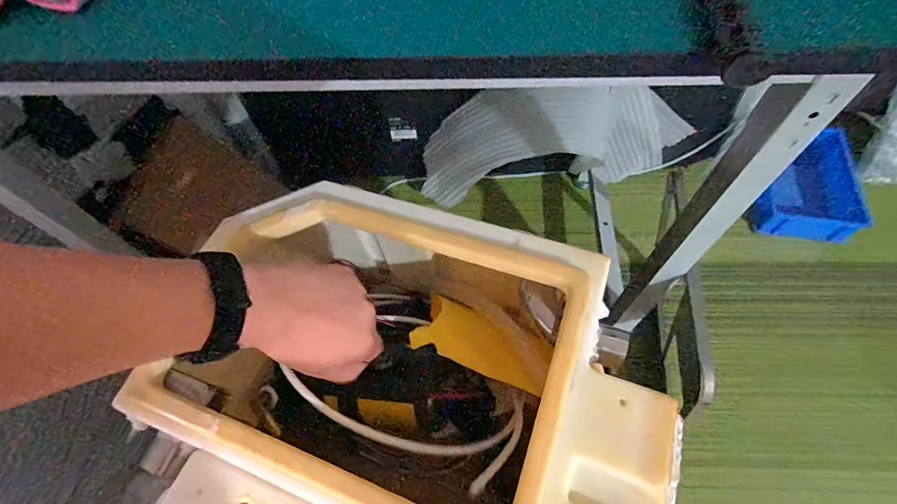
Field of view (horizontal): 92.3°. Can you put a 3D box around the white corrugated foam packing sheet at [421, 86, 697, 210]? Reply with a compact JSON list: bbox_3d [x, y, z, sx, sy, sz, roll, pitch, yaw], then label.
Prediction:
[{"bbox_3d":[0.250,-0.258,0.975,0.538,0.342,0.212,-3,58,-15],"label":"white corrugated foam packing sheet"}]

